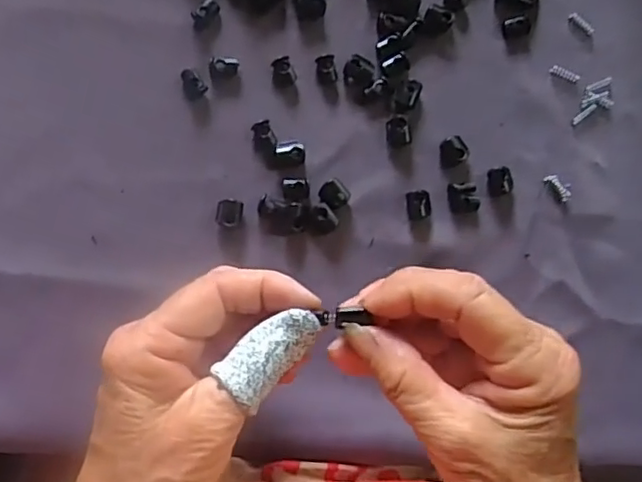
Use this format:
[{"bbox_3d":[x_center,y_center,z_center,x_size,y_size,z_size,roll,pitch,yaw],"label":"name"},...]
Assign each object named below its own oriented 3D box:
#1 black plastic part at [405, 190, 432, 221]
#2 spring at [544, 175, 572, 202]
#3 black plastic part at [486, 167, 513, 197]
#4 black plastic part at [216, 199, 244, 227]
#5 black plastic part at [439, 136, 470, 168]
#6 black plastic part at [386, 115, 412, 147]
[{"bbox_3d":[0.052,-0.019,0.319,0.013,0.005,0.015,-12,93,-8],"label":"black plastic part"},{"bbox_3d":[0.129,-0.029,0.330,0.006,0.004,0.017,-42,97,-5],"label":"spring"},{"bbox_3d":[0.096,-0.032,0.325,0.014,0.004,0.015,-8,93,-8],"label":"black plastic part"},{"bbox_3d":[-0.046,-0.014,0.306,0.013,0.007,0.013,12,90,-8],"label":"black plastic part"},{"bbox_3d":[0.070,-0.047,0.320,0.016,0.004,0.015,0,92,-8],"label":"black plastic part"},{"bbox_3d":[0.041,-0.058,0.316,0.013,0.006,0.016,-7,93,-8],"label":"black plastic part"}]

